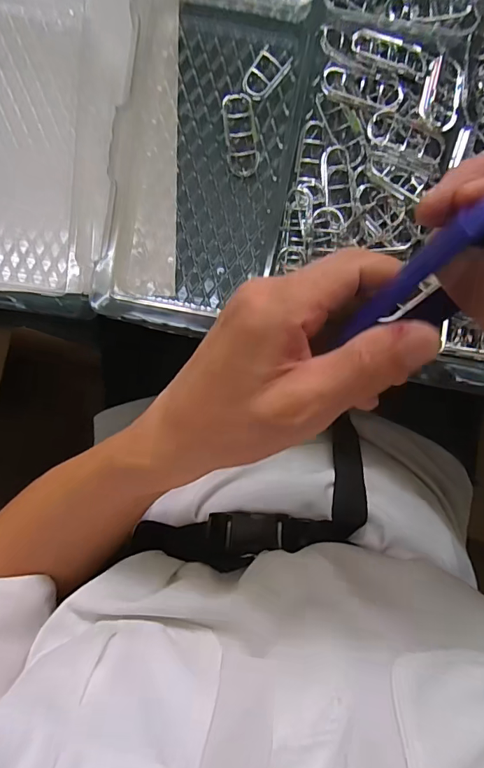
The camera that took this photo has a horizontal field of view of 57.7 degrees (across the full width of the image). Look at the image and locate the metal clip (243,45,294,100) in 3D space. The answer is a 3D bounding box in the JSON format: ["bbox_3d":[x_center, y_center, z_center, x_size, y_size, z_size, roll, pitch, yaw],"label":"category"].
[{"bbox_3d":[0.016,-0.213,0.303,0.021,0.005,0.035,35,99,-3],"label":"metal clip"}]

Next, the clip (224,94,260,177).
[{"bbox_3d":[-0.001,-0.174,0.307,0.022,0.011,0.053,-8,98,4],"label":"clip"}]

